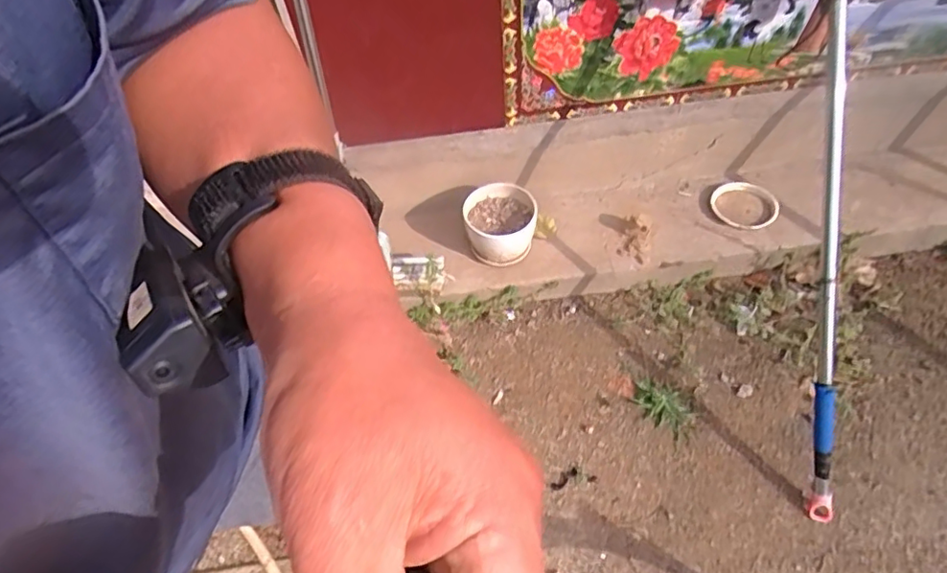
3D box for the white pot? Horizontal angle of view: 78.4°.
[{"bbox_3d":[0.068,-0.148,1.425,0.177,0.143,0.200,-8,52,-2],"label":"white pot"}]

